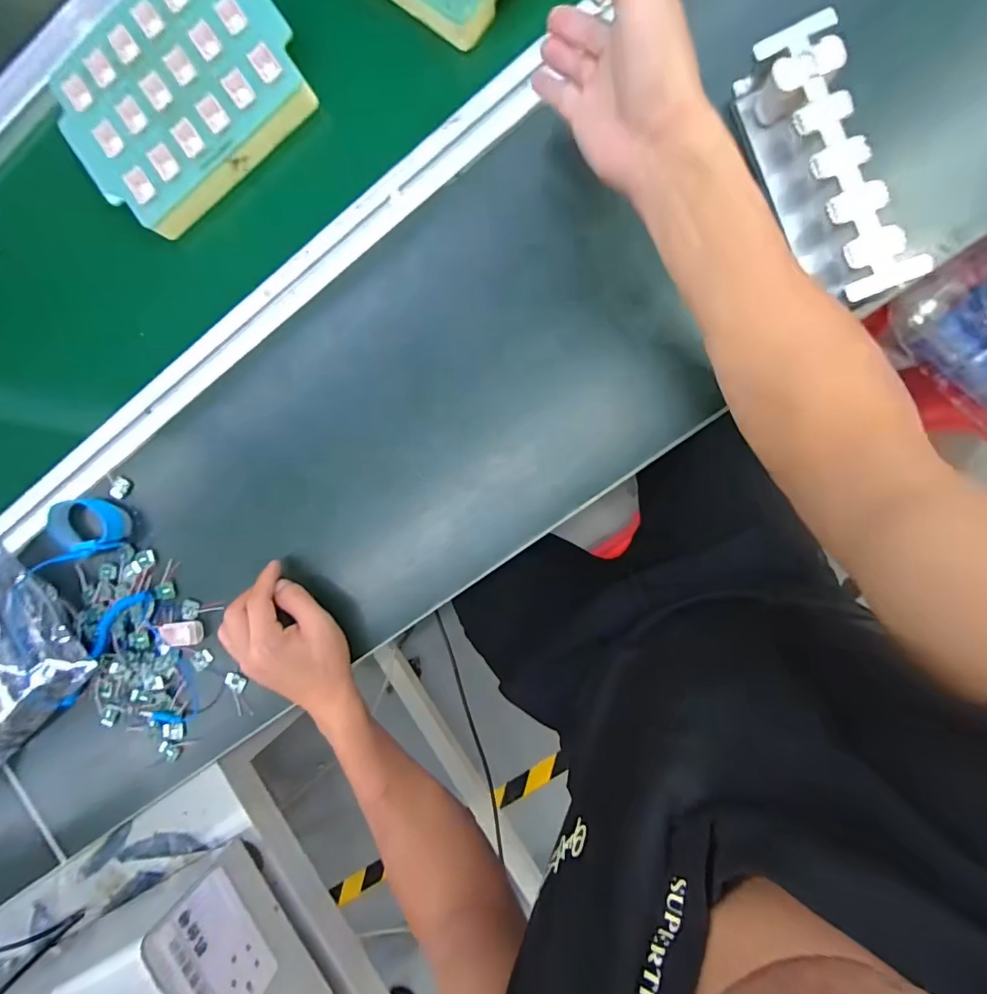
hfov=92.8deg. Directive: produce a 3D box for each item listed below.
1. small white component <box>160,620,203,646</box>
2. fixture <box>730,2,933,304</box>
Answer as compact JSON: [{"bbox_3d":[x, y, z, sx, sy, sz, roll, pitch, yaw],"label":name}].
[{"bbox_3d":[-0.304,0.133,0.455,0.036,0.012,0.021,-3,92,9],"label":"small white component"},{"bbox_3d":[0.237,-0.233,0.338,0.051,0.051,0.187,-24,88,9],"label":"fixture"}]

